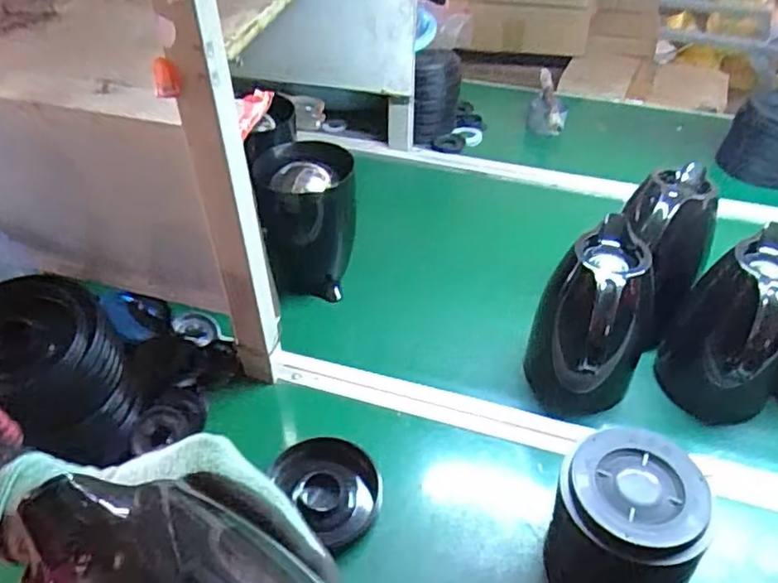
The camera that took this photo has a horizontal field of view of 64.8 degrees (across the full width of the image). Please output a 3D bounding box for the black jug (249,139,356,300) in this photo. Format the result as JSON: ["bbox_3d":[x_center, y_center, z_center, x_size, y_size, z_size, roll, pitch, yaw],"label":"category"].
[{"bbox_3d":[-0.113,-0.094,0.839,0.126,0.181,0.114,-6,42,-6],"label":"black jug"}]

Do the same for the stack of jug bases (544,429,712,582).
[{"bbox_3d":[0.202,0.212,0.548,0.105,0.143,0.111,14,44,15],"label":"stack of jug bases"}]

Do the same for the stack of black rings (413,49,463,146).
[{"bbox_3d":[0.083,-0.329,1.069,0.077,0.140,0.094,4,42,4],"label":"stack of black rings"}]

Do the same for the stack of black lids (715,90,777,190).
[{"bbox_3d":[0.662,-0.266,1.053,0.149,0.139,0.115,11,43,12],"label":"stack of black lids"}]

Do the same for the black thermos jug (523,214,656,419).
[{"bbox_3d":[0.224,0.040,0.688,0.123,0.196,0.145,18,45,19],"label":"black thermos jug"}]

